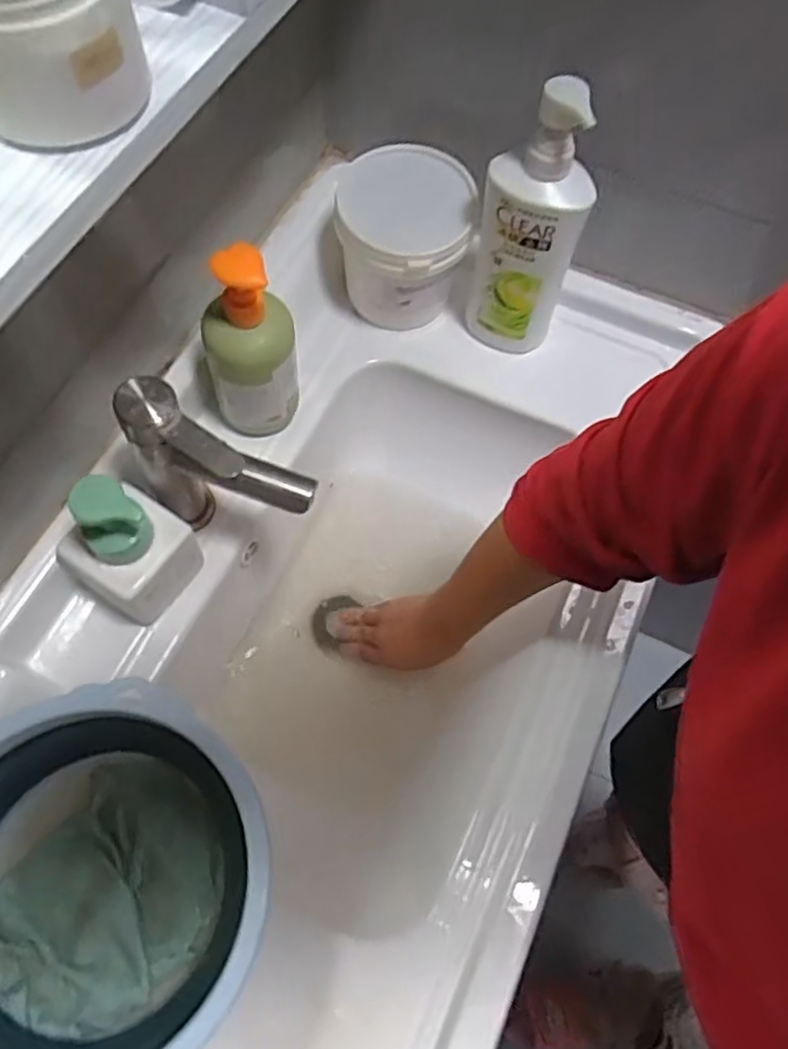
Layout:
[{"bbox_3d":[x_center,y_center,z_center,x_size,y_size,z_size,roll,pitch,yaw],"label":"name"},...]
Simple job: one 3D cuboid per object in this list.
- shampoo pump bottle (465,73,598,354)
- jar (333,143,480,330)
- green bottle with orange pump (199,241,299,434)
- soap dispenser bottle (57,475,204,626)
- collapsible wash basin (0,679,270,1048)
[{"bbox_3d":[0.117,-0.251,0.620,0.087,0.250,0.061,11,65,3],"label":"shampoo pump bottle"},{"bbox_3d":[0.008,-0.258,0.692,0.122,0.142,0.118,1,65,-2],"label":"jar"},{"bbox_3d":[-0.116,-0.151,0.585,0.072,0.178,0.070,-8,65,-6],"label":"green bottle with orange pump"},{"bbox_3d":[-0.204,0.012,0.542,0.070,0.149,0.084,37,69,14],"label":"soap dispenser bottle"},{"bbox_3d":[-0.192,0.234,0.468,0.216,0.089,0.216,1,65,-2],"label":"collapsible wash basin"}]

